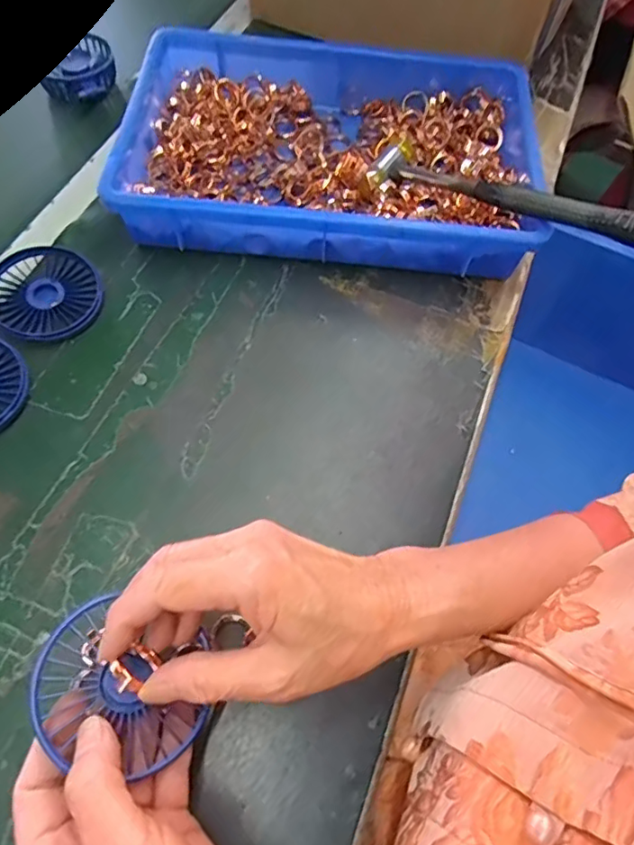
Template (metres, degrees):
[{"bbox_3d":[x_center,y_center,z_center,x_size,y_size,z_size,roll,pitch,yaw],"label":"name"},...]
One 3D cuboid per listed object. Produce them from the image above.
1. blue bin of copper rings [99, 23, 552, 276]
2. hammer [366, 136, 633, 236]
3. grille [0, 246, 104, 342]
[{"bbox_3d":[0.013,-0.251,0.521,0.361,0.069,0.241,6,61,1],"label":"blue bin of copper rings"},{"bbox_3d":[0.146,-0.196,0.467,0.239,0.020,0.063,32,65,31],"label":"hammer"},{"bbox_3d":[-0.224,-0.105,0.457,0.088,0.021,0.084,41,67,18],"label":"grille"}]

